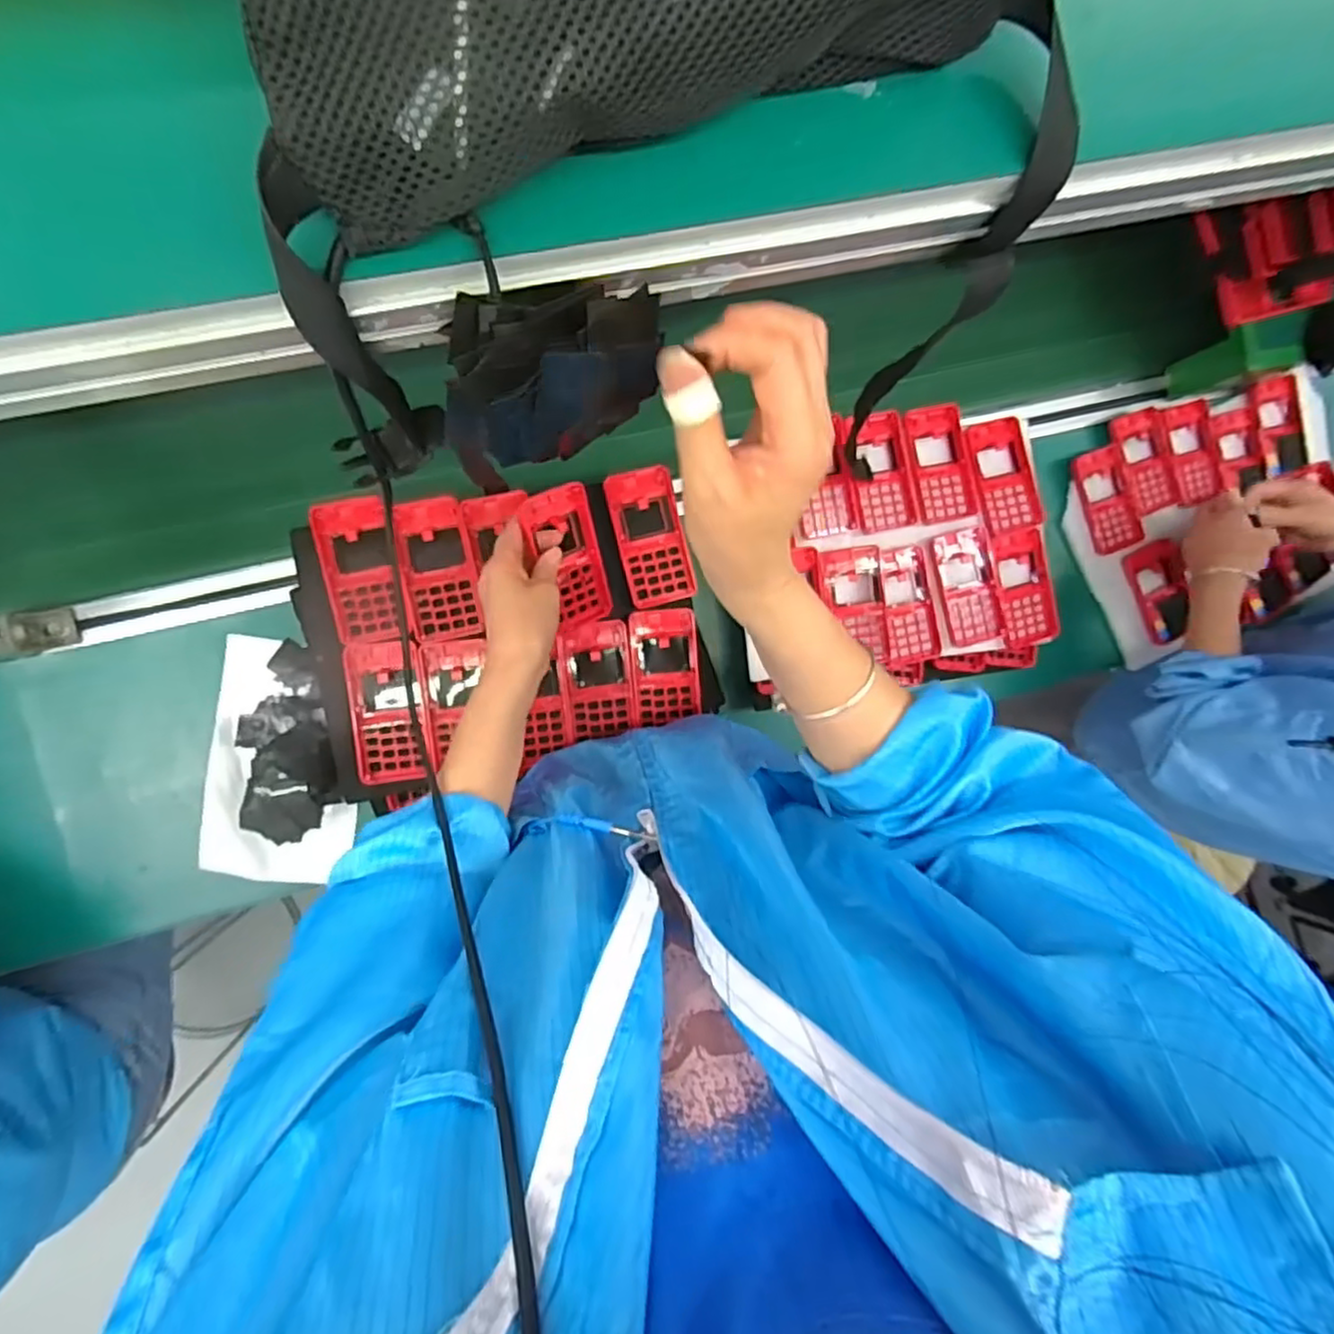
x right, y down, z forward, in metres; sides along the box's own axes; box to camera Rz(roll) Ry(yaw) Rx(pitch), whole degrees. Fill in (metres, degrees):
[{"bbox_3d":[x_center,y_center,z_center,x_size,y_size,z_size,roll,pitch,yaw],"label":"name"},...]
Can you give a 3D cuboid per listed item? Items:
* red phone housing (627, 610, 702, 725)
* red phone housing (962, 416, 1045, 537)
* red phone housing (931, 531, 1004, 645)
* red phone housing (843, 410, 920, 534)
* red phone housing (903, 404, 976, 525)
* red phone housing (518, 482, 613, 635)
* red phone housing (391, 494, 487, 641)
[{"bbox_3d":[0.000,0.000,0.653,0.062,0.012,0.105,-6,91,-7],"label":"red phone housing"},{"bbox_3d":[0.362,-0.206,0.748,0.066,0.011,0.121,-14,92,-6],"label":"red phone housing"},{"bbox_3d":[0.320,-0.084,0.747,0.060,0.012,0.120,-20,93,-6],"label":"red phone housing"},{"bbox_3d":[0.225,-0.205,0.731,0.066,0.008,0.121,-12,92,-6],"label":"red phone housing"},{"bbox_3d":[0.291,-0.217,0.737,0.064,0.010,0.122,-12,92,-6],"label":"red phone housing"},{"bbox_3d":[-0.083,-0.092,0.607,0.056,0.021,0.129,-18,127,-6],"label":"red phone housing"},{"bbox_3d":[-0.202,-0.087,0.614,0.060,0.014,0.123,-11,92,-6],"label":"red phone housing"}]

